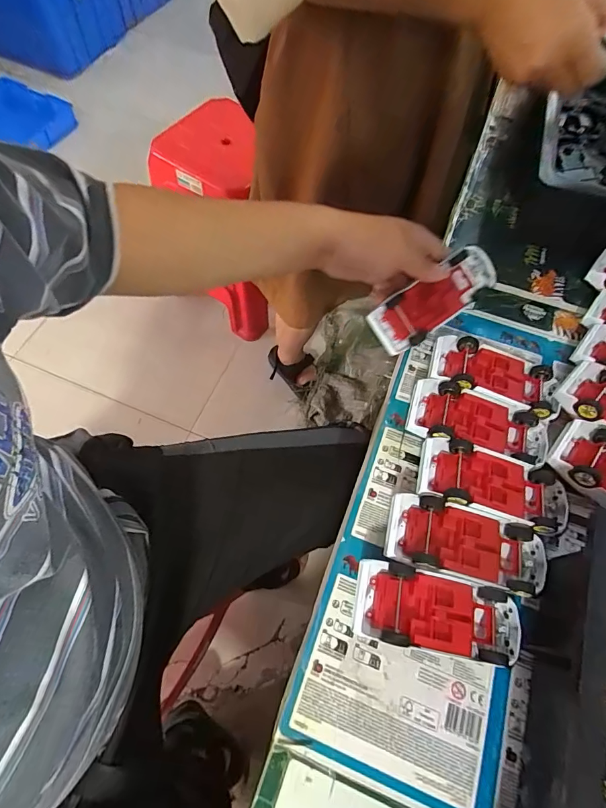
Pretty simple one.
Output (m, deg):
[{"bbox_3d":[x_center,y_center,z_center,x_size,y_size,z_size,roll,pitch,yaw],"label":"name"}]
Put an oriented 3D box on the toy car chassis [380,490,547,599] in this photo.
[{"bbox_3d":[0.133,0.114,0.325,0.131,0.036,0.058,13,64,5],"label":"toy car chassis"}]

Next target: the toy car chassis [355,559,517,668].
[{"bbox_3d":[0.102,0.159,0.302,0.128,0.039,0.057,10,64,4],"label":"toy car chassis"}]

